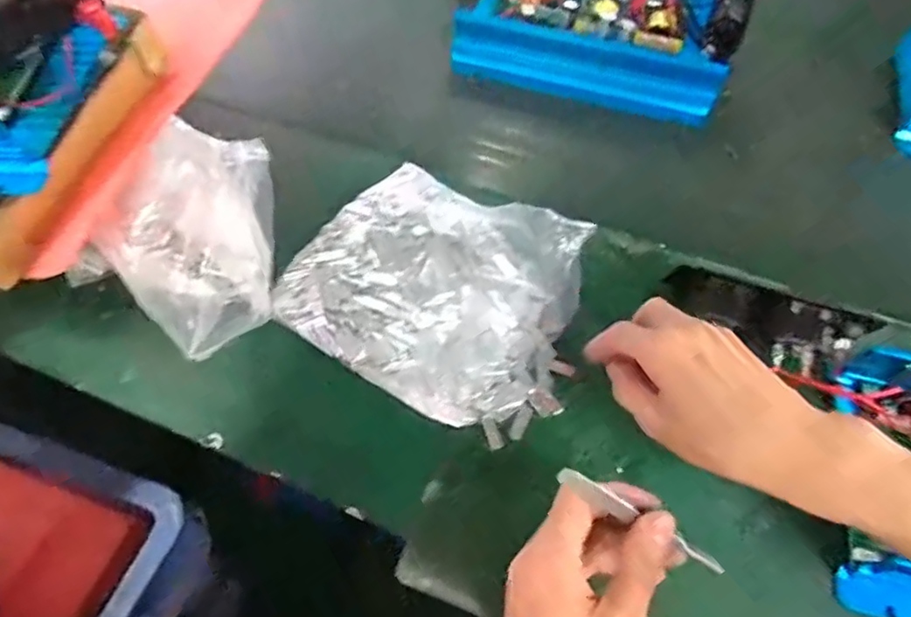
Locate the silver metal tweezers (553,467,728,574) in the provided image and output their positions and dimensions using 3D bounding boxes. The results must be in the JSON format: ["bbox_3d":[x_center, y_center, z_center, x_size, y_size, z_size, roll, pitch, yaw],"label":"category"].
[{"bbox_3d":[0.102,0.115,0.318,0.109,0.011,0.011,33,59,-11],"label":"silver metal tweezers"}]

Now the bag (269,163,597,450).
[{"bbox_3d":[-0.010,-0.021,0.457,0.209,0.027,0.193,21,60,11],"label":"bag"}]

